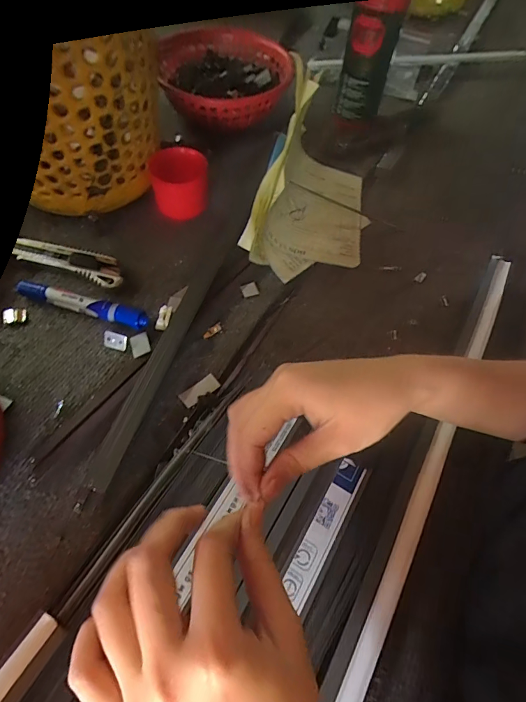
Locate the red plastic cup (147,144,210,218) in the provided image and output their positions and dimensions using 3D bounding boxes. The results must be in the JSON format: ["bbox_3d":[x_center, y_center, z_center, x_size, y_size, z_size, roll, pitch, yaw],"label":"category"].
[{"bbox_3d":[-0.094,-0.189,0.446,0.064,0.050,0.065,2,60,-3],"label":"red plastic cup"}]

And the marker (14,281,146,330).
[{"bbox_3d":[-0.178,-0.046,0.385,0.133,0.023,0.017,15,60,4],"label":"marker"}]

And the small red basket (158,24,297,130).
[{"bbox_3d":[-0.051,-0.382,0.532,0.172,0.057,0.183,-7,61,-8],"label":"small red basket"}]

